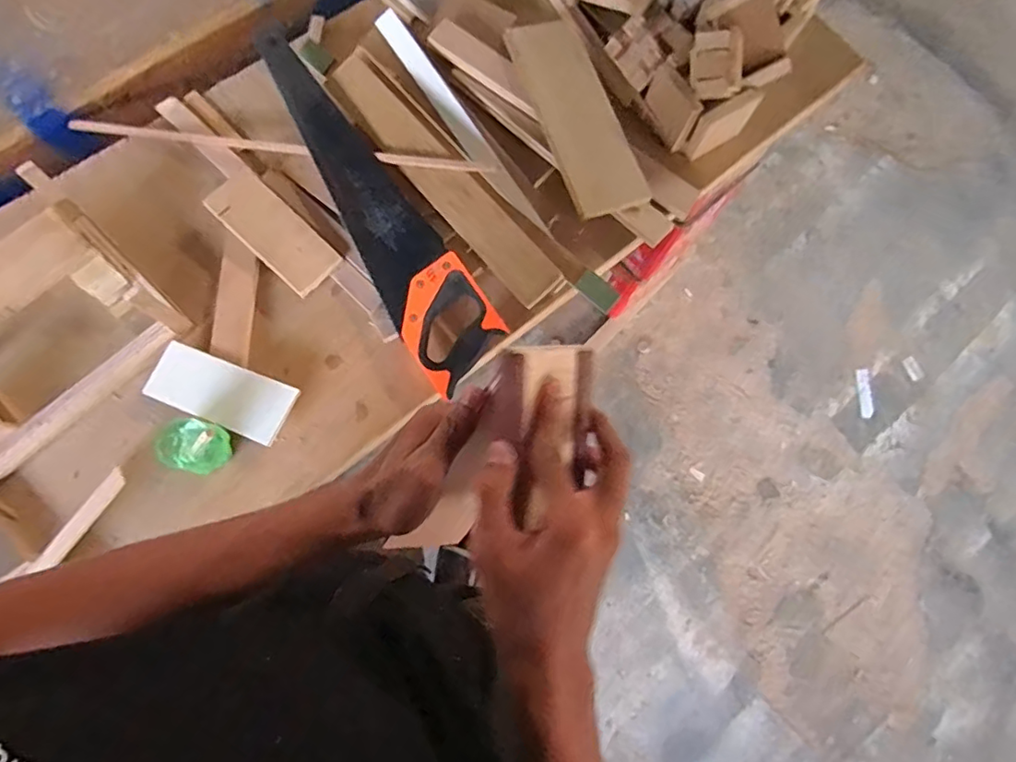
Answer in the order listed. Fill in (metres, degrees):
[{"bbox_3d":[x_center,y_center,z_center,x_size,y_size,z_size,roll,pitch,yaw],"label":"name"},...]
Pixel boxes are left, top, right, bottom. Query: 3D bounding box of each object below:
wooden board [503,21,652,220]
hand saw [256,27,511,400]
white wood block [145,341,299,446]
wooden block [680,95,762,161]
[{"bbox_3d":[0.090,-0.349,0.747,0.099,0.012,0.281,-19,83,-11],"label":"wooden board"},{"bbox_3d":[-0.186,-0.226,0.710,0.106,0.035,0.512,-34,81,-11],"label":"hand saw"},{"bbox_3d":[-0.336,0.014,0.671,0.161,0.025,0.072,22,80,4],"label":"white wood block"},{"bbox_3d":[0.288,-0.345,0.774,0.090,0.078,0.024,-25,80,-10],"label":"wooden block"}]

